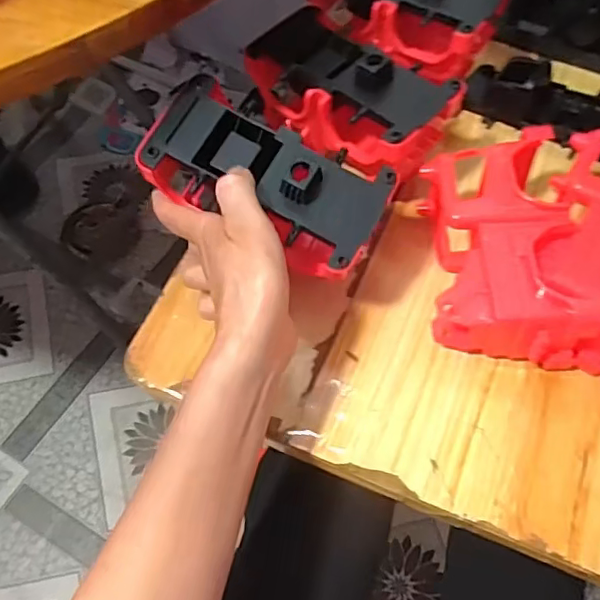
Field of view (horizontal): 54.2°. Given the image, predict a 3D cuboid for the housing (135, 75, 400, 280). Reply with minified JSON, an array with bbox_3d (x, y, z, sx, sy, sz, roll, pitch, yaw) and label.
[{"bbox_3d":[-0.020,-0.077,0.379,0.154,0.057,0.081,28,66,8],"label":"housing"}]

